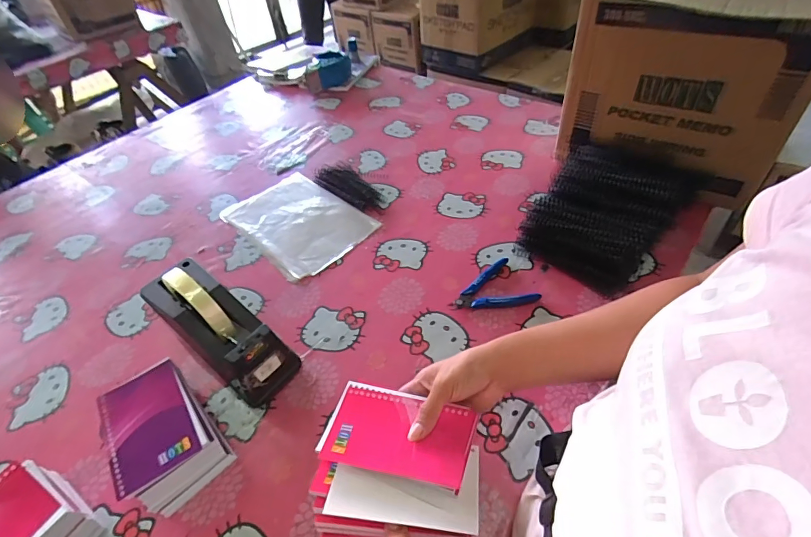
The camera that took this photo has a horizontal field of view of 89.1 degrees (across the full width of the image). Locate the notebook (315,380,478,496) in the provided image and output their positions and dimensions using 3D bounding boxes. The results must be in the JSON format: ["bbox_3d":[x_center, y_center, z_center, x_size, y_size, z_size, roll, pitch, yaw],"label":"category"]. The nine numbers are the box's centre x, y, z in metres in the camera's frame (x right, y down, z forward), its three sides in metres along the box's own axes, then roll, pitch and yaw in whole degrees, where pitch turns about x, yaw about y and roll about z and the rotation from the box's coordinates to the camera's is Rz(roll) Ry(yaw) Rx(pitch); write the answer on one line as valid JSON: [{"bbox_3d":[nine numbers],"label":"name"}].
[{"bbox_3d":[-0.008,0.155,0.394,0.136,0.006,0.083,7,36,16],"label":"notebook"}]

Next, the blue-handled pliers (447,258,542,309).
[{"bbox_3d":[0.119,0.034,0.576,0.113,0.013,0.084,-25,49,-16],"label":"blue-handled pliers"}]

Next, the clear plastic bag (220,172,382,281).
[{"bbox_3d":[-0.195,-0.088,0.731,0.169,0.010,0.270,-38,53,-26],"label":"clear plastic bag"}]

